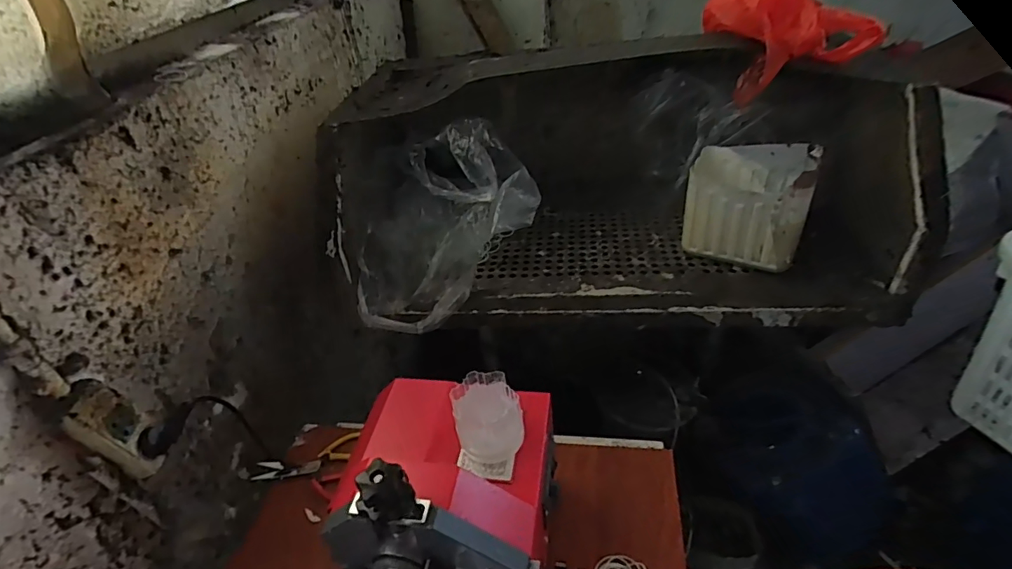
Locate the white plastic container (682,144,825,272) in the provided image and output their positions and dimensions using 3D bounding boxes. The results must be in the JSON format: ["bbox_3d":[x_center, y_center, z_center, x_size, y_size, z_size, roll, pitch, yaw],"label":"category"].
[{"bbox_3d":[0.423,-0.141,0.895,0.189,0.166,0.134,13,43,24],"label":"white plastic container"}]

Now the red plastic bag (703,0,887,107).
[{"bbox_3d":[0.470,-0.443,0.868,0.184,0.153,0.244,-6,38,2],"label":"red plastic bag"}]

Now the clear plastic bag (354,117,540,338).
[{"bbox_3d":[-0.110,-0.100,0.913,0.334,0.246,0.281,-7,38,1],"label":"clear plastic bag"}]

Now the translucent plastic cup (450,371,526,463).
[{"bbox_3d":[-0.020,0.151,0.569,0.071,0.073,0.084,-15,39,-9],"label":"translucent plastic cup"}]

